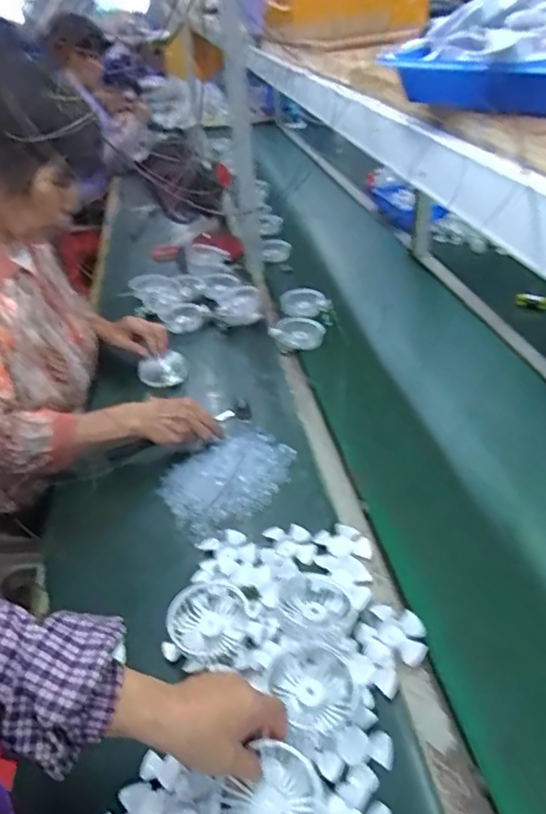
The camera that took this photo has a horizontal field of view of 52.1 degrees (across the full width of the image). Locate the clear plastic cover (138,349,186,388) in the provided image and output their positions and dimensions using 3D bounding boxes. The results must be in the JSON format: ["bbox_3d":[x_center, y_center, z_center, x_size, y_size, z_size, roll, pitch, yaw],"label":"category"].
[{"bbox_3d":[-0.222,-0.076,1.130,0.090,0.035,0.090,-9,61,-9],"label":"clear plastic cover"}]

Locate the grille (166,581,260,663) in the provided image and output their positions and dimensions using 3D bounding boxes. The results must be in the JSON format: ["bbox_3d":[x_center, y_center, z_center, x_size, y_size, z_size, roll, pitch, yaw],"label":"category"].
[{"bbox_3d":[-0.073,0.252,0.658,0.095,0.029,0.089,-2,37,1],"label":"grille"}]

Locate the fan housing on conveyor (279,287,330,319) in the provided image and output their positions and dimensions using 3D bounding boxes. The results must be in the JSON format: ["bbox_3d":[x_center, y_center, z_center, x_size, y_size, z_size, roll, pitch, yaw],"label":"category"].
[{"bbox_3d":[0.071,-0.253,1.364,0.107,0.026,0.134,-19,40,-18],"label":"fan housing on conveyor"}]

